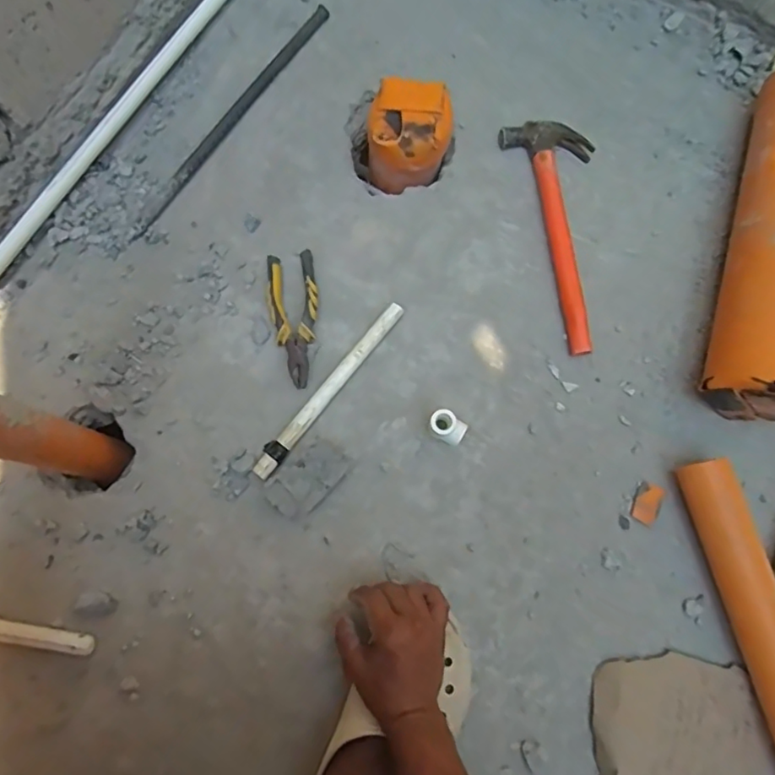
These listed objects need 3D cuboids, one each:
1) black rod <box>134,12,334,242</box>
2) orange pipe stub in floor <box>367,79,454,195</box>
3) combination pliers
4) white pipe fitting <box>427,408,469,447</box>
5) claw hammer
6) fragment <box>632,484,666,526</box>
[{"bbox_3d":[-0.211,-0.371,0.769,0.021,0.019,0.418,35,77,6],"label":"black rod"},{"bbox_3d":[0.032,-0.329,0.754,0.109,0.092,0.101,7,76,3],"label":"orange pipe stub in floor"},{"bbox_3d":[-0.120,-0.088,0.709,0.063,0.014,0.180,-3,76,-3],"label":"combination pliers"},{"bbox_3d":[0.070,0.049,0.658,0.041,0.053,0.030,39,78,7],"label":"white pipe fitting"},{"bbox_3d":[0.243,-0.207,0.727,0.106,0.030,0.323,-12,77,-6],"label":"claw hammer"},{"bbox_3d":[0.308,0.137,0.659,0.026,0.007,0.046,35,77,6],"label":"fragment"}]

